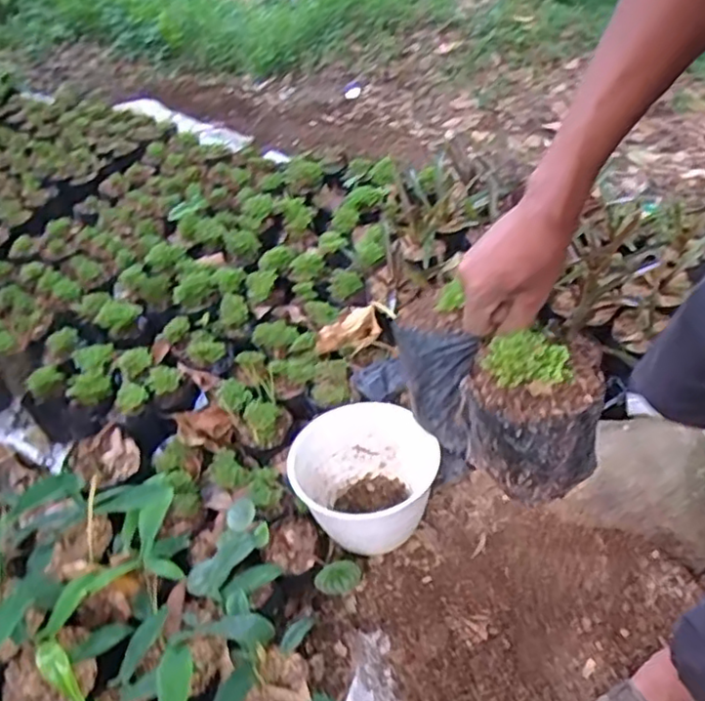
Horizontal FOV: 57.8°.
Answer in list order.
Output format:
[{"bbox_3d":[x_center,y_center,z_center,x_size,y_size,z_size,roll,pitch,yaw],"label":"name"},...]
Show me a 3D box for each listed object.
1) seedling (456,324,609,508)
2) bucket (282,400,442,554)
[{"bbox_3d":[0.157,0.057,0.567,0.112,0.115,0.100,2,48,9],"label":"seedling"},{"bbox_3d":[0.029,0.262,1.303,0.279,0.205,0.274,-4,48,4],"label":"bucket"}]

